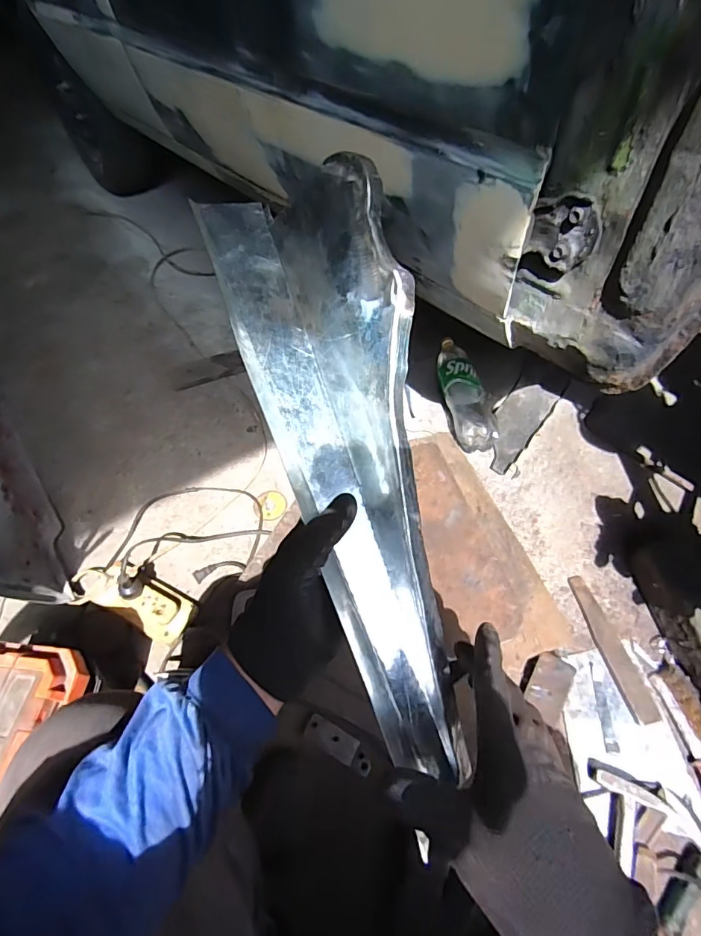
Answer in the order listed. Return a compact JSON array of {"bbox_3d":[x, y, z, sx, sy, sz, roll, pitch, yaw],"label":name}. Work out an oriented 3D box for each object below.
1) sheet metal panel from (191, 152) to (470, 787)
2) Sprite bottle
[{"bbox_3d":[-0.003,-0.015,0.379,0.131,0.107,0.517,-13,84,-10],"label":"sheet metal panel"},{"bbox_3d":[0.272,-0.190,1.093,0.105,0.086,0.319,-9,57,-7],"label":"Sprite bottle"}]

